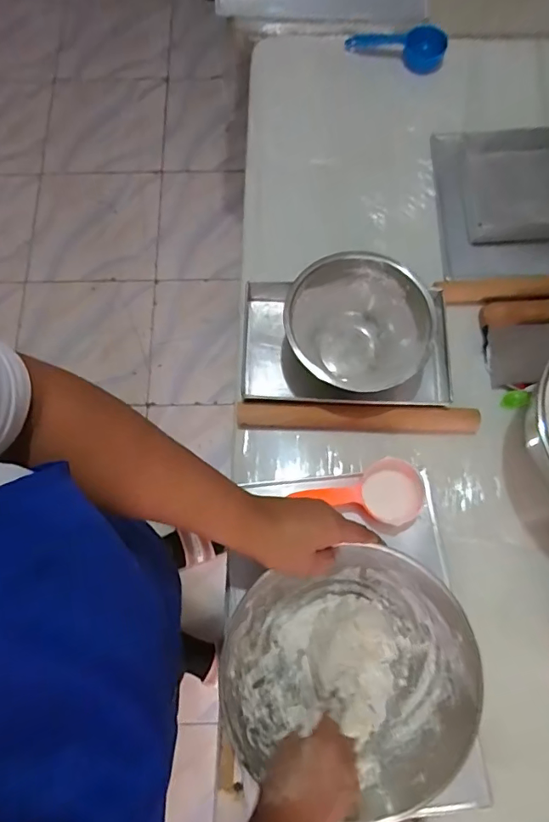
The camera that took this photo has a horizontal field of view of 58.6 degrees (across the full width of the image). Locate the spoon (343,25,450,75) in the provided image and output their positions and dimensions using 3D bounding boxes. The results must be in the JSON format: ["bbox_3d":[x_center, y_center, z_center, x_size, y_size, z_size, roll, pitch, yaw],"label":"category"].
[{"bbox_3d":[0.195,-0.583,0.785,0.155,0.040,0.051,11,74,5],"label":"spoon"}]

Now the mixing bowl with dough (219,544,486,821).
[{"bbox_3d":[0.077,0.267,0.494,0.238,0.101,0.219,-1,74,2],"label":"mixing bowl with dough"}]

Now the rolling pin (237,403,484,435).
[{"bbox_3d":[0.106,0.010,0.615,0.300,0.033,0.029,0,74,2],"label":"rolling pin"}]

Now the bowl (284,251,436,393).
[{"bbox_3d":[0.101,-0.098,0.617,0.166,0.119,0.161,-1,74,2],"label":"bowl"}]

